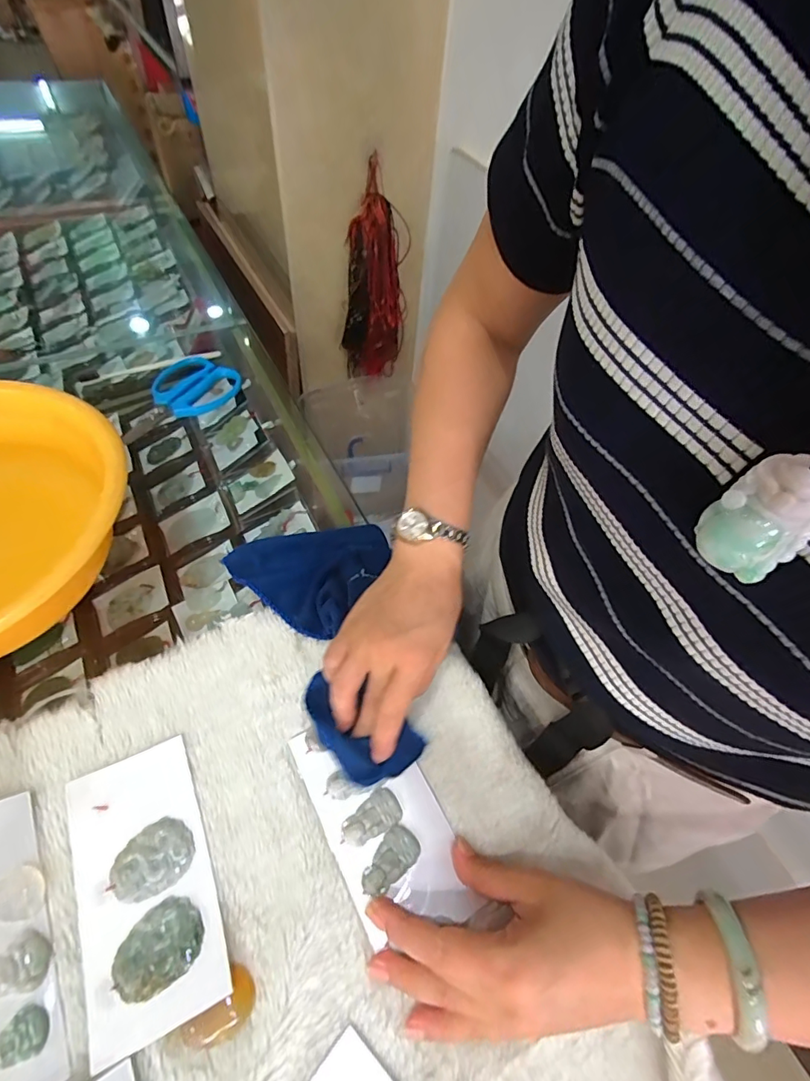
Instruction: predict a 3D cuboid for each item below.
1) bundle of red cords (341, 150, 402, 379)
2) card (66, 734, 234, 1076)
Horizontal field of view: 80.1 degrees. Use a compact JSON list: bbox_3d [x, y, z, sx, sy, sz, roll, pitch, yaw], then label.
[{"bbox_3d":[-0.081,-0.589,1.158,0.095,0.426,0.127,40,60,21],"label":"bundle of red cords"},{"bbox_3d":[-0.165,0.212,0.304,0.076,0.008,0.153,-18,58,-18],"label":"card"}]

